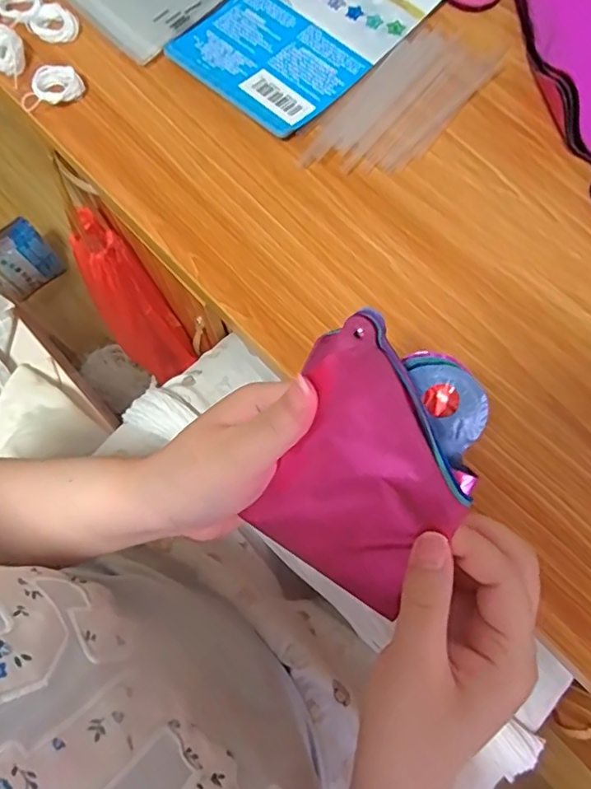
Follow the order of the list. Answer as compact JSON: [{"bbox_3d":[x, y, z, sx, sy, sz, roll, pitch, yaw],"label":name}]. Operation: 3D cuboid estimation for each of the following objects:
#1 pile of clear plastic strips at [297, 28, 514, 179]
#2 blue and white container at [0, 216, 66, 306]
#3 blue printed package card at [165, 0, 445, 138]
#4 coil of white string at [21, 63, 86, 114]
[{"bbox_3d":[0.075,-0.200,0.378,0.065,0.007,0.151,39,78,11],"label":"pile of clear plastic strips"},{"bbox_3d":[-0.577,-0.279,1.142,0.137,0.120,0.083,-40,77,-10],"label":"blue and white container"},{"bbox_3d":[0.015,-0.273,0.397,0.118,0.008,0.190,41,78,11],"label":"blue printed package card"},{"bbox_3d":[-0.172,-0.215,0.385,0.043,0.011,0.028,-24,75,-6],"label":"coil of white string"}]

